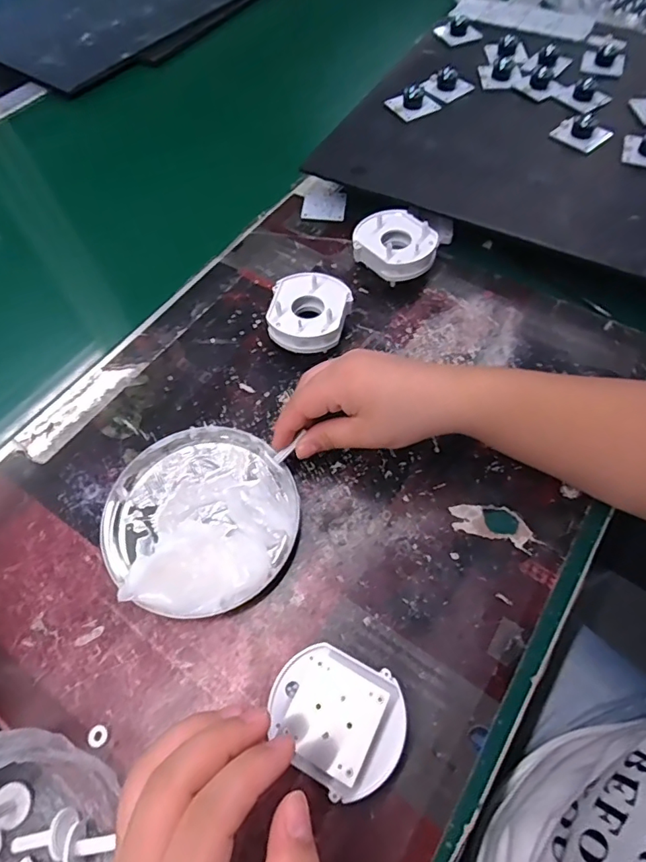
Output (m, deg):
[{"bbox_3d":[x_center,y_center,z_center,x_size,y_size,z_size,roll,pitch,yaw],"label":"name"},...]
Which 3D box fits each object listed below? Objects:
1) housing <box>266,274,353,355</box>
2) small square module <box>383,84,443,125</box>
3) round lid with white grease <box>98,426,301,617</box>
[{"bbox_3d":[-0.010,-0.092,0.395,0.061,0.038,0.064,-1,61,1],"label":"housing"},{"bbox_3d":[0.098,-0.351,0.518,0.049,0.018,0.048,-23,63,-11],"label":"small square module"},{"bbox_3d":[-0.083,0.054,0.324,0.124,0.029,0.126,-1,61,1],"label":"round lid with white grease"}]

